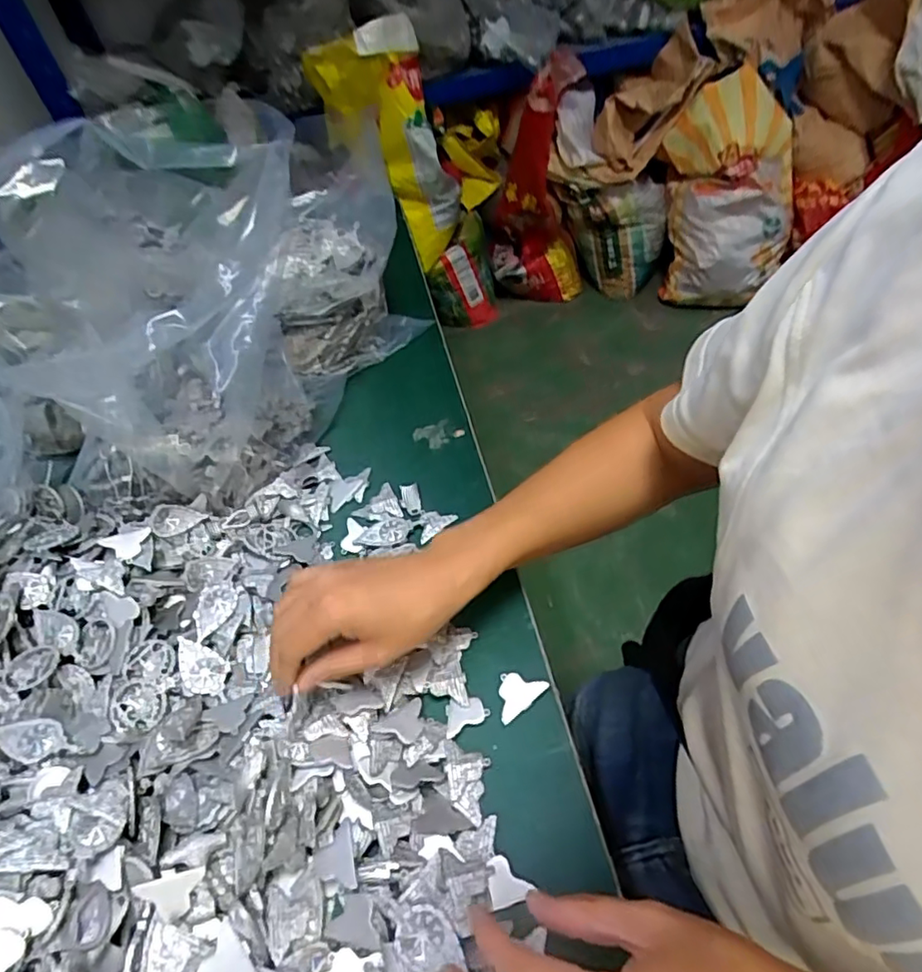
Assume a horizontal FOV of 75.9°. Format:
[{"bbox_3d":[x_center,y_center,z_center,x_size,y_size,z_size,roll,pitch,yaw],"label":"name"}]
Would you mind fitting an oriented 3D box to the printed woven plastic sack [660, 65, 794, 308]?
[{"bbox_3d":[0.728,-0.802,1.641,0.314,0.566,0.163,-11,25,2],"label":"printed woven plastic sack"}]

